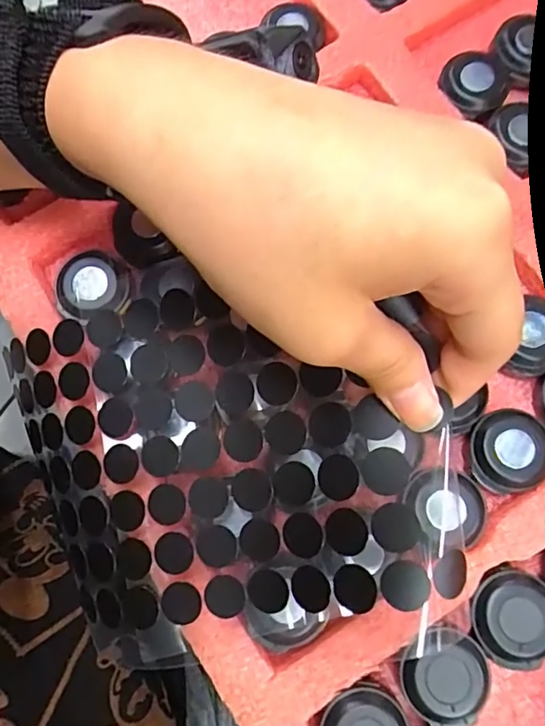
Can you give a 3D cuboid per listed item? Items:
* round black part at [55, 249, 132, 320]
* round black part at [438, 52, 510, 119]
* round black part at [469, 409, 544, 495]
[{"bbox_3d":[-0.070,-0.031,0.211,0.026,0.007,0.025,-1,76,3],"label":"round black part"},{"bbox_3d":[0.085,-0.118,0.227,0.027,0.005,0.026,0,78,-1],"label":"round black part"},{"bbox_3d":[0.085,0.031,0.193,0.028,0.005,0.028,-12,76,1],"label":"round black part"}]

